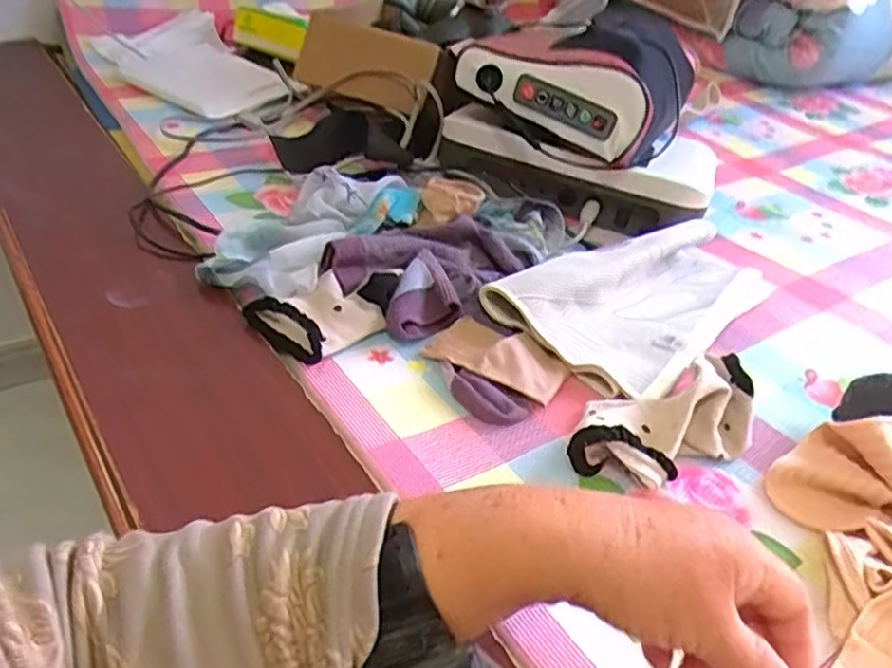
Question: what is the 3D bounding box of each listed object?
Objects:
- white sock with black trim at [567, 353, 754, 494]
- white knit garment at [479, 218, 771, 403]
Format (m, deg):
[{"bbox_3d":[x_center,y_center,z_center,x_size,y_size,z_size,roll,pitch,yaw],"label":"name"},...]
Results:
[{"bbox_3d":[0.149,0.052,0.475,0.153,0.040,0.079,-18,43,-28],"label":"white sock with black trim"},{"bbox_3d":[0.175,-0.040,0.625,0.159,0.049,0.270,31,44,29],"label":"white knit garment"}]

